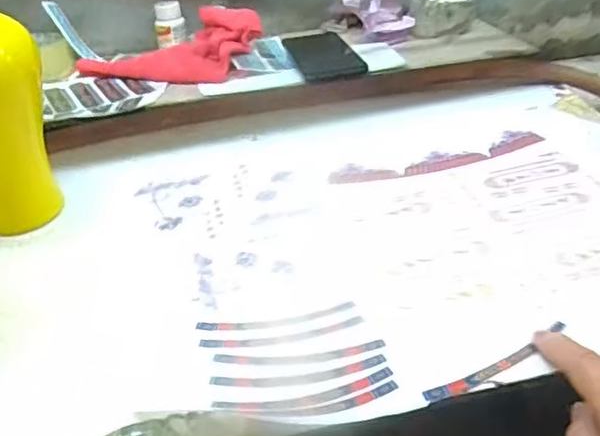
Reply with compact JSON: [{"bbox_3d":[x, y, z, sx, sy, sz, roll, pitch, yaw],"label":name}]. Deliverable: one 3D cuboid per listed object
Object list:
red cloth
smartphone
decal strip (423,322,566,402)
[{"bbox_3d":[-0.158,-0.217,0.769,0.194,0.047,0.138,18,45,22],"label":"red cloth"},{"bbox_3d":[0.025,-0.207,0.779,0.074,0.007,0.192,-10,32,-7],"label":"smartphone"},{"bbox_3d":[0.123,0.088,0.382,0.108,0.004,0.011,-21,42,-18],"label":"decal strip"}]

